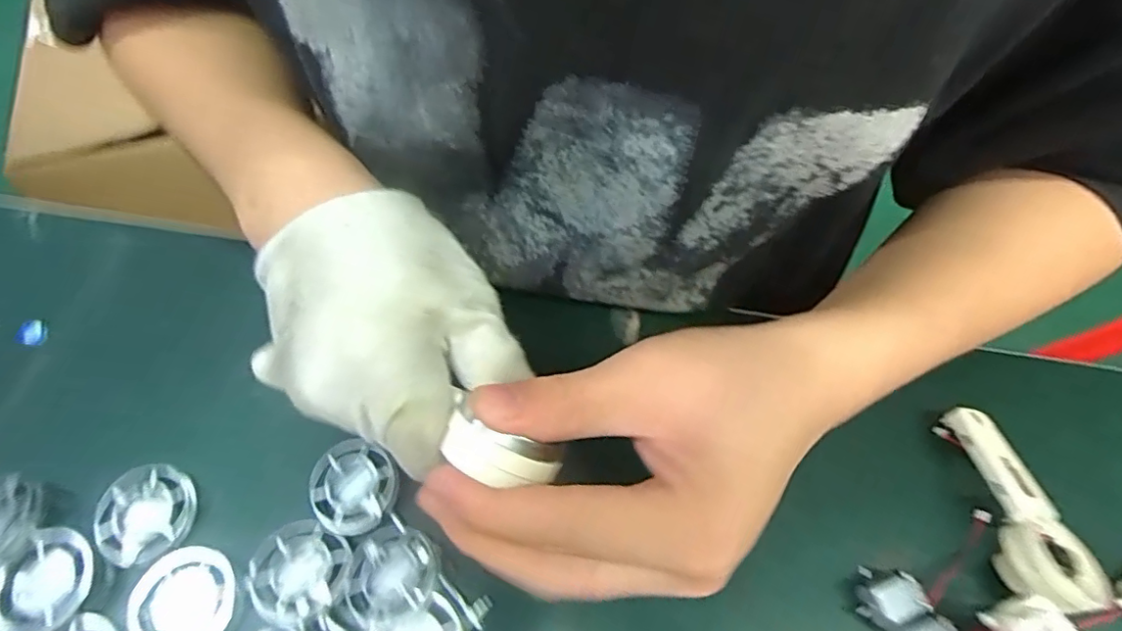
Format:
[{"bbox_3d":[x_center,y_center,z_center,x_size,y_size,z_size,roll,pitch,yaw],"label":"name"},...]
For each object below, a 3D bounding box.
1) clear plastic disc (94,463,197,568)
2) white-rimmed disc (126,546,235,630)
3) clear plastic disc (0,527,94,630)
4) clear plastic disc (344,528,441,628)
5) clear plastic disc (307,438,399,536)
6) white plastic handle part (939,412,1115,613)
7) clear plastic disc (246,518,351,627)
[{"bbox_3d":[-0.186,0.089,0.253,0.039,0.010,0.041,1,62,-3],"label":"clear plastic disc"},{"bbox_3d":[-0.157,0.119,0.233,0.037,0.007,0.043,-28,67,-17],"label":"white-rimmed disc"},{"bbox_3d":[-0.217,0.112,0.236,0.034,0.009,0.038,14,62,4],"label":"clear plastic disc"},{"bbox_3d":[-0.071,0.108,0.235,0.037,0.004,0.038,-5,48,6],"label":"clear plastic disc"},{"bbox_3d":[-0.096,0.078,0.256,0.038,0.006,0.042,-39,71,-21],"label":"clear plastic disc"},{"bbox_3d":[0.217,0.088,0.265,0.036,0.024,0.089,0,62,-3],"label":"white plastic handle part"},{"bbox_3d":[-0.111,0.107,0.236,0.041,0.004,0.038,4,46,-4],"label":"clear plastic disc"}]

